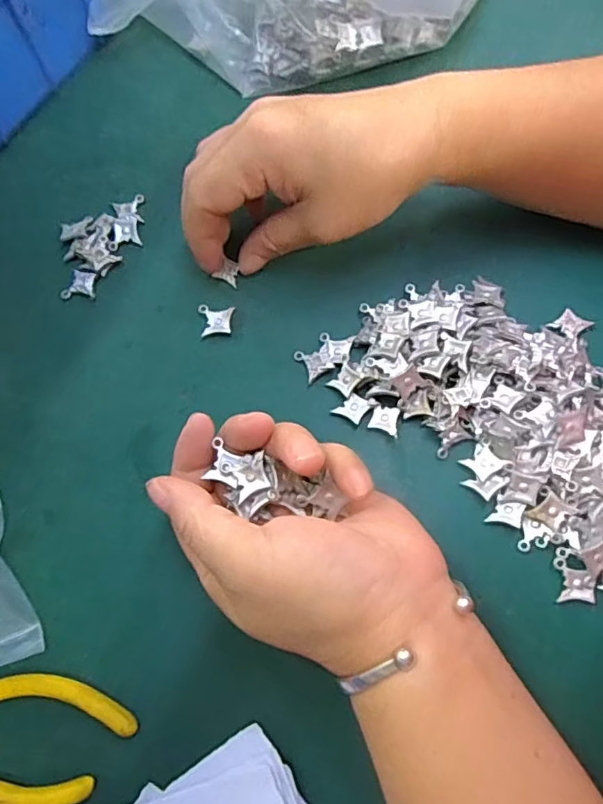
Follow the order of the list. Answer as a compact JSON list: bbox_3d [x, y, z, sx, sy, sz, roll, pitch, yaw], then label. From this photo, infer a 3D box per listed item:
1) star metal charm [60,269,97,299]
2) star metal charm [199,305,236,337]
[{"bbox_3d":[-0.120,-0.064,0.298,0.018,0.004,0.016,2,70,4],"label":"star metal charm"},{"bbox_3d":[-0.044,-0.044,0.288,0.018,0.004,0.018,-7,70,0],"label":"star metal charm"}]

